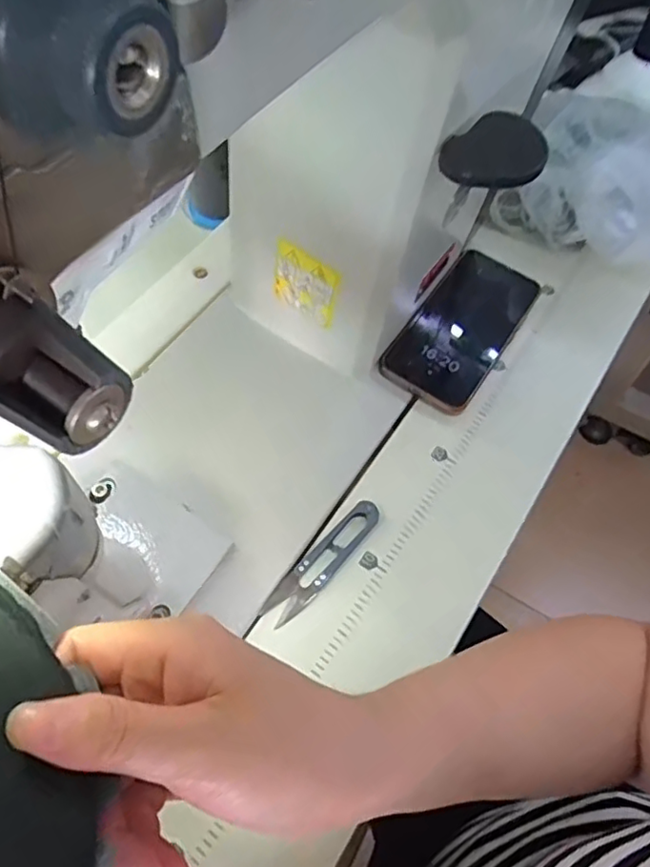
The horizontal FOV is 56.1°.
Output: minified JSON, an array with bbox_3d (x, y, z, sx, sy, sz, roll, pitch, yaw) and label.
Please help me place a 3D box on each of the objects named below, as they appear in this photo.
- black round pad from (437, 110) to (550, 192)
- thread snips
[{"bbox_3d":[0.087,-0.143,0.308,0.048,0.007,0.055,28,63,15],"label":"black round pad"},{"bbox_3d":[-0.001,0.085,0.412,0.023,0.013,0.102,37,65,20],"label":"thread snips"}]

